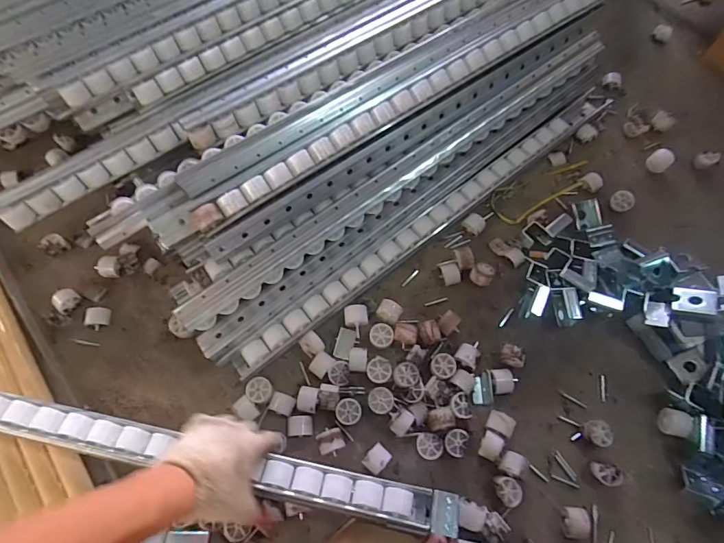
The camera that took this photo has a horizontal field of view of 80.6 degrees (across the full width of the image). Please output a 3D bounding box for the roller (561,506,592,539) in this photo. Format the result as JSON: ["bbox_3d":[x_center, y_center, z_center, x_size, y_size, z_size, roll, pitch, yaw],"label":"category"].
[{"bbox_3d":[0.269,0.312,0.529,0.032,0.029,0.035,4,67,1],"label":"roller"}]

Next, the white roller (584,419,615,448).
[{"bbox_3d":[0.321,0.220,0.581,0.034,0.021,0.034,5,67,1],"label":"white roller"}]

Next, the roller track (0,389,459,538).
[{"bbox_3d":[-0.327,0.200,0.525,0.875,0.040,0.050,11,66,3],"label":"roller track"}]

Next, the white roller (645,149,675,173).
[{"bbox_3d":[0.527,-0.197,0.753,0.033,0.031,0.037,-37,72,-16],"label":"white roller"}]

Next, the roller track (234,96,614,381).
[{"bbox_3d":[0.146,-0.100,0.711,0.817,0.043,0.042,-36,72,-15],"label":"roller track"}]

